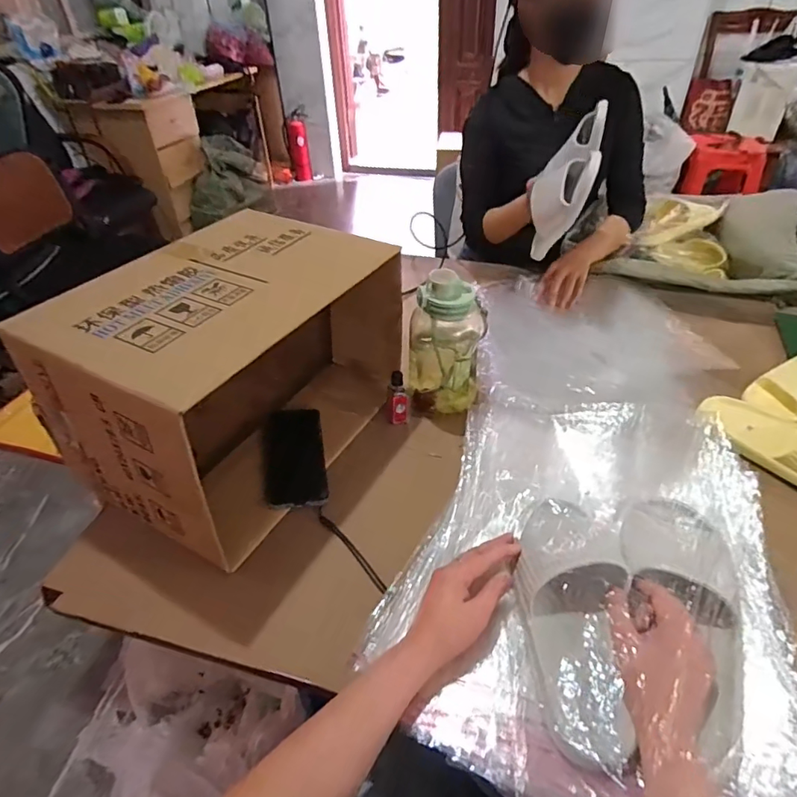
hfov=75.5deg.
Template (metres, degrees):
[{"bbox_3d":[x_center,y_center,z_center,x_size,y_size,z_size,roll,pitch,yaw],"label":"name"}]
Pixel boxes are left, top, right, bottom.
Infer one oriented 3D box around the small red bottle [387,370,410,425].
[{"bbox_3d":[0.000,0.000,0.770,0.031,0.078,0.037,-4,40,-1],"label":"small red bottle"}]

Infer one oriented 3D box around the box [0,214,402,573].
[{"bbox_3d":[-0.208,-0.048,0.707,0.273,0.275,0.435,20,45,25],"label":"box"}]

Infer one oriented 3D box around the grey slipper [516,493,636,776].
[{"bbox_3d":[0.168,0.212,0.492,0.092,0.089,0.255,3,36,7],"label":"grey slipper"}]

